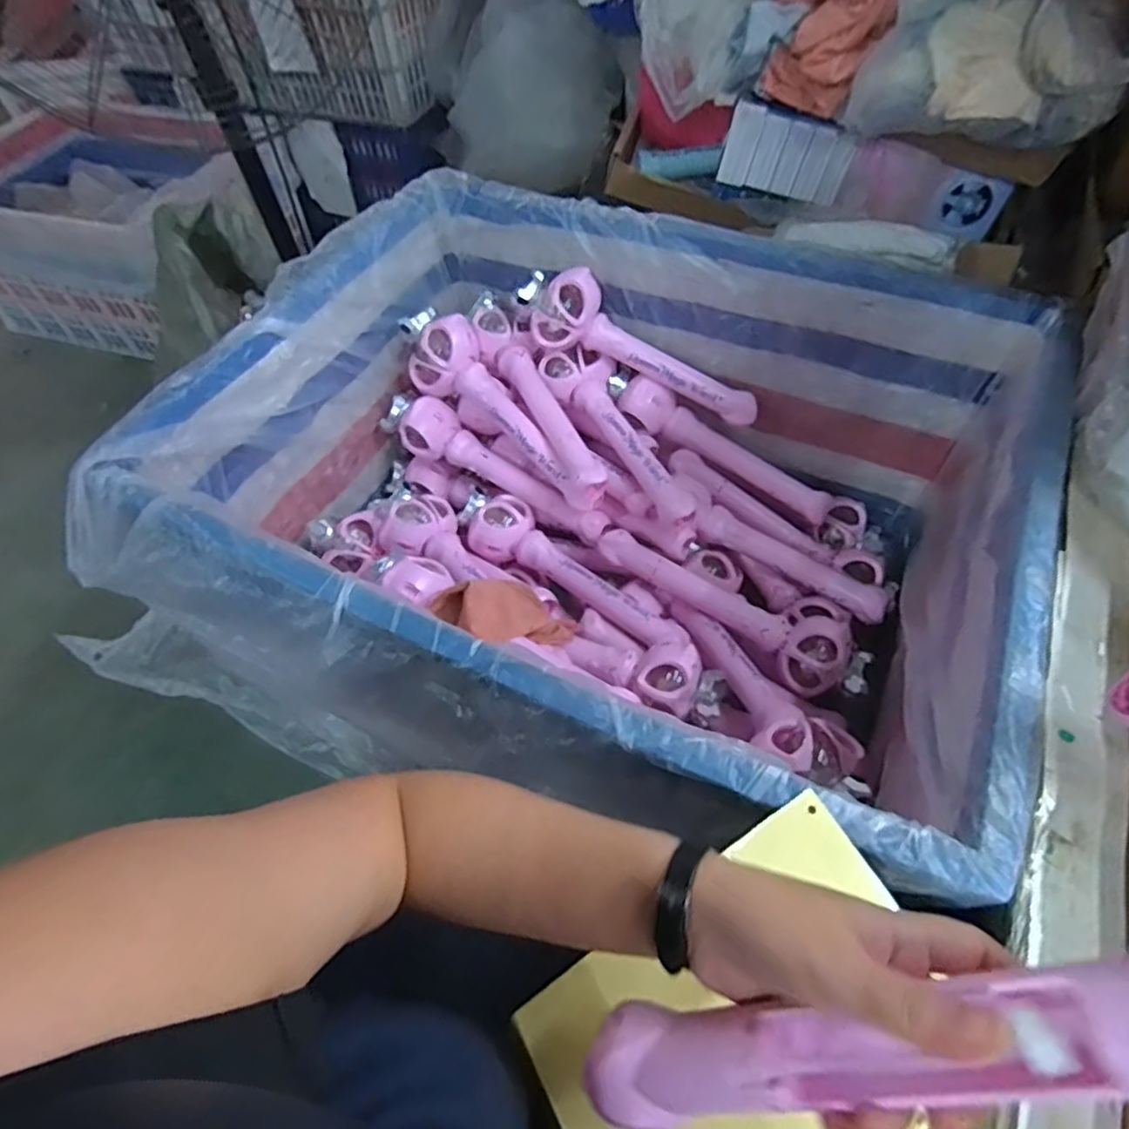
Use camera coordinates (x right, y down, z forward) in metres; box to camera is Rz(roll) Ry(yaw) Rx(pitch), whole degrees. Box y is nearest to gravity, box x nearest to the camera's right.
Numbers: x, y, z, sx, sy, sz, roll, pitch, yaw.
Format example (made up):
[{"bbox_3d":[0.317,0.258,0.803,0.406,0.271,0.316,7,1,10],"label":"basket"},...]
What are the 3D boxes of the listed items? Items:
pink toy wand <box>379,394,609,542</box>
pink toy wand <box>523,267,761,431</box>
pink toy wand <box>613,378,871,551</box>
[{"bbox_3d":[-0.097,-0.137,0.928,0.356,0.074,0.061,31,62,6],"label":"pink toy wand"},{"bbox_3d":[0.106,-0.293,0.899,0.360,0.093,0.060,28,58,-7],"label":"pink toy wand"},{"bbox_3d":[0.252,-0.150,0.934,0.411,0.060,0.066,31,60,-2],"label":"pink toy wand"}]

